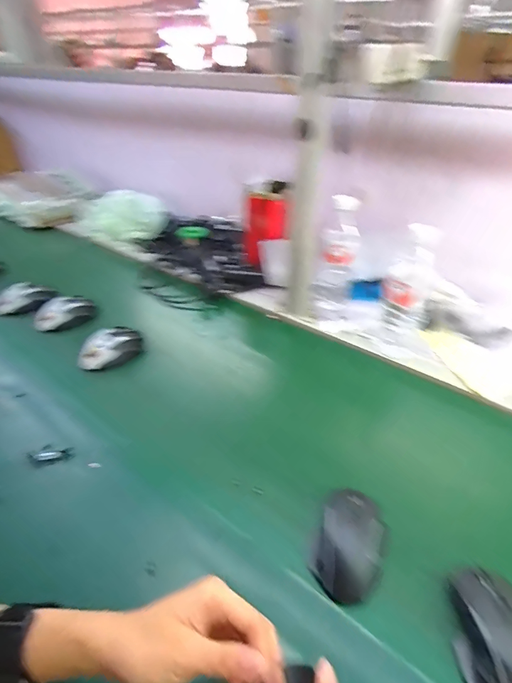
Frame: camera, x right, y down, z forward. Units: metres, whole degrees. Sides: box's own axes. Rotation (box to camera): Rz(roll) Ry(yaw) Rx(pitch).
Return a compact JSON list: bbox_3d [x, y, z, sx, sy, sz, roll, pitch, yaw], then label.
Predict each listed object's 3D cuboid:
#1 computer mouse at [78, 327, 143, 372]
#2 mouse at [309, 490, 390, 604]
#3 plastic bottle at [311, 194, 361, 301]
[{"bbox_3d":[-0.259,0.007,0.699,0.117,0.044,0.064,-21,41,-26],"label":"computer mouse"},{"bbox_3d":[0.099,0.214,0.413,0.069,0.041,0.096,17,40,22],"label":"mouse"},{"bbox_3d":[0.161,-0.178,0.784,0.071,0.193,0.059,12,38,16],"label":"plastic bottle"}]

